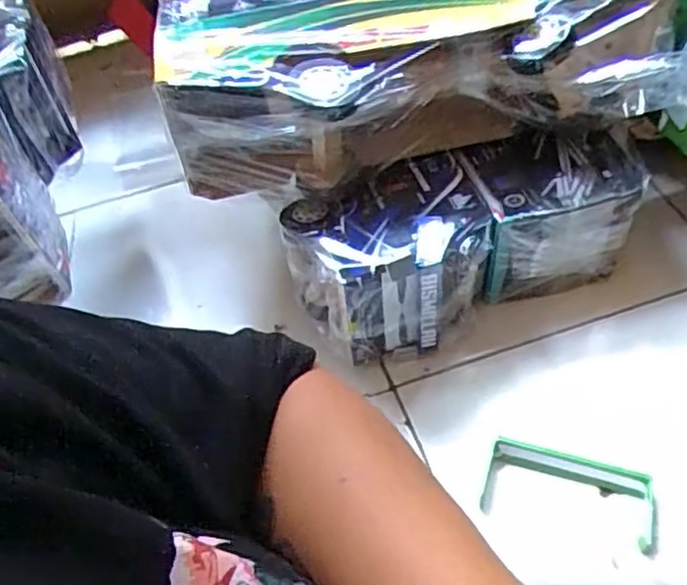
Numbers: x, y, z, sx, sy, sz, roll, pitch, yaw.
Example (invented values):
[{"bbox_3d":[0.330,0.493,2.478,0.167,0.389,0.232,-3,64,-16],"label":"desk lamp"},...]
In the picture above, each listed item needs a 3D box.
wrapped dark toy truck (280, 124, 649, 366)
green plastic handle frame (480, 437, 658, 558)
[{"bbox_3d":[0.124,-0.050,0.684,0.332,0.140,0.135,-19,53,-9],"label":"wrapped dark toy truck"},{"bbox_3d":[0.205,0.178,0.602,0.149,0.029,0.056,12,54,14],"label":"green plastic handle frame"}]

